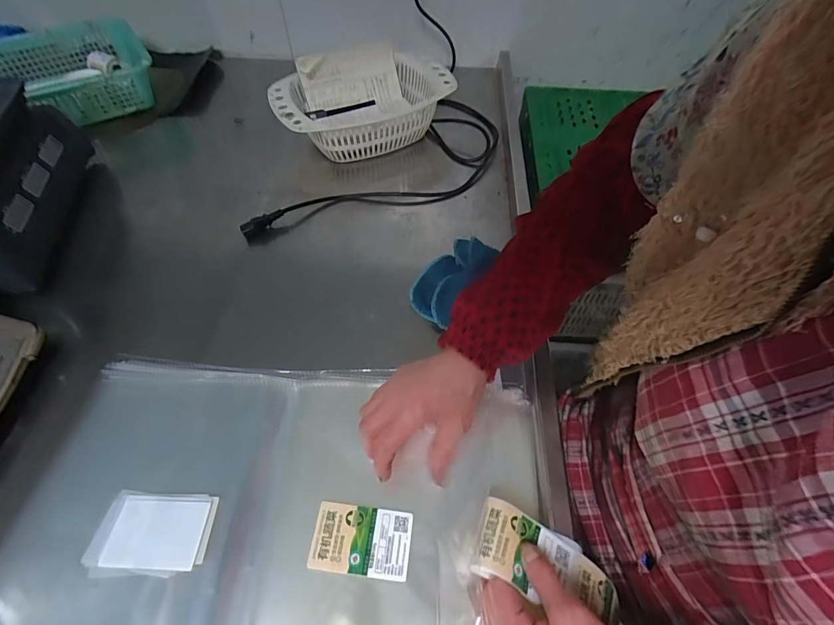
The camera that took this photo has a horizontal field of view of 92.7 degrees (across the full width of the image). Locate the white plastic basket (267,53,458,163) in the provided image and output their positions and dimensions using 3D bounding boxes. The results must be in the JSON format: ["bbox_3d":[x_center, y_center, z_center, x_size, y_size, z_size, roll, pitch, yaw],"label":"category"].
[{"bbox_3d":[-0.090,-0.358,0.714,0.305,0.101,0.170,-25,59,-16],"label":"white plastic basket"}]

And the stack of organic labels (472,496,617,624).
[{"bbox_3d":[0.111,0.212,0.330,0.131,0.014,0.059,32,44,-1],"label":"stack of organic labels"}]

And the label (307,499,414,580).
[{"bbox_3d":[-0.051,0.212,0.372,0.089,0.004,0.055,6,55,2],"label":"label"}]

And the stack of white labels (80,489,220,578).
[{"bbox_3d":[-0.246,0.205,0.374,0.108,0.011,0.070,0,56,-1],"label":"stack of white labels"}]

